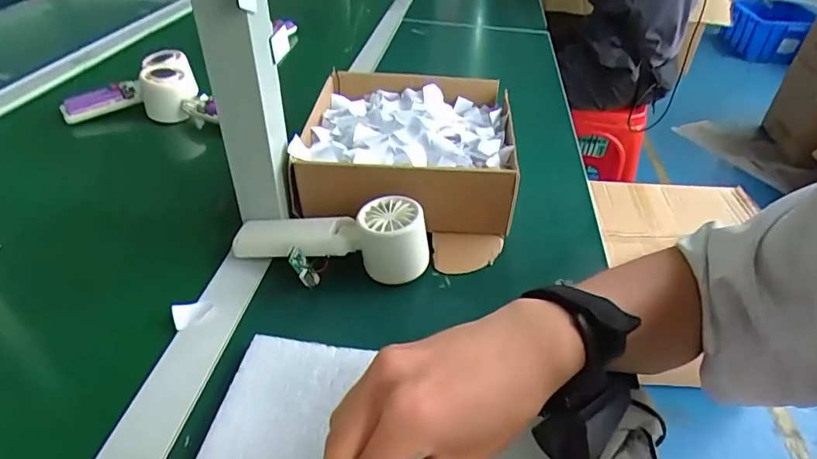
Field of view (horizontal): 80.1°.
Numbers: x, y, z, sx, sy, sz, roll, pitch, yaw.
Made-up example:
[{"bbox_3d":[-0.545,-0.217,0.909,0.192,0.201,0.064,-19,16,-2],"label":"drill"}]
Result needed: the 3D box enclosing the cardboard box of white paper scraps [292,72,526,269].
[{"bbox_3d":[0.001,-0.090,0.526,0.207,0.083,0.221,5,38,2],"label":"cardboard box of white paper scraps"}]

